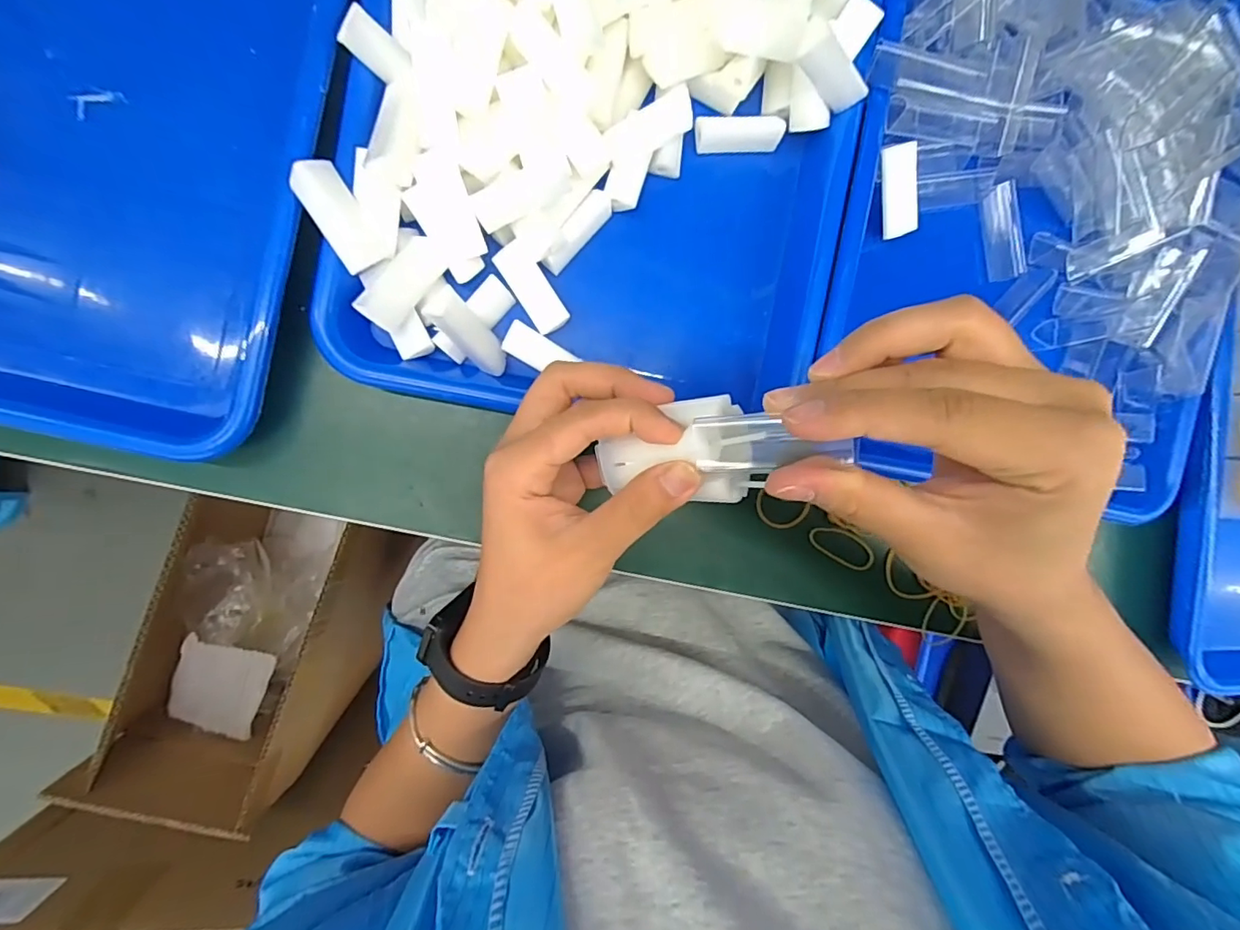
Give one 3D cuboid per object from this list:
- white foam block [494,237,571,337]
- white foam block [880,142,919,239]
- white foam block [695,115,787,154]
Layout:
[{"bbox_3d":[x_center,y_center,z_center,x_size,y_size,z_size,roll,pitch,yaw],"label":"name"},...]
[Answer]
[{"bbox_3d":[-0.043,-0.090,0.273,0.019,0.010,0.045,-35,97,-6],"label":"white foam block"},{"bbox_3d":[0.155,-0.151,0.297,0.020,0.006,0.046,-18,114,-8],"label":"white foam block"},{"bbox_3d":[0.065,-0.181,0.292,0.047,0.011,0.016,-5,93,-9],"label":"white foam block"}]

